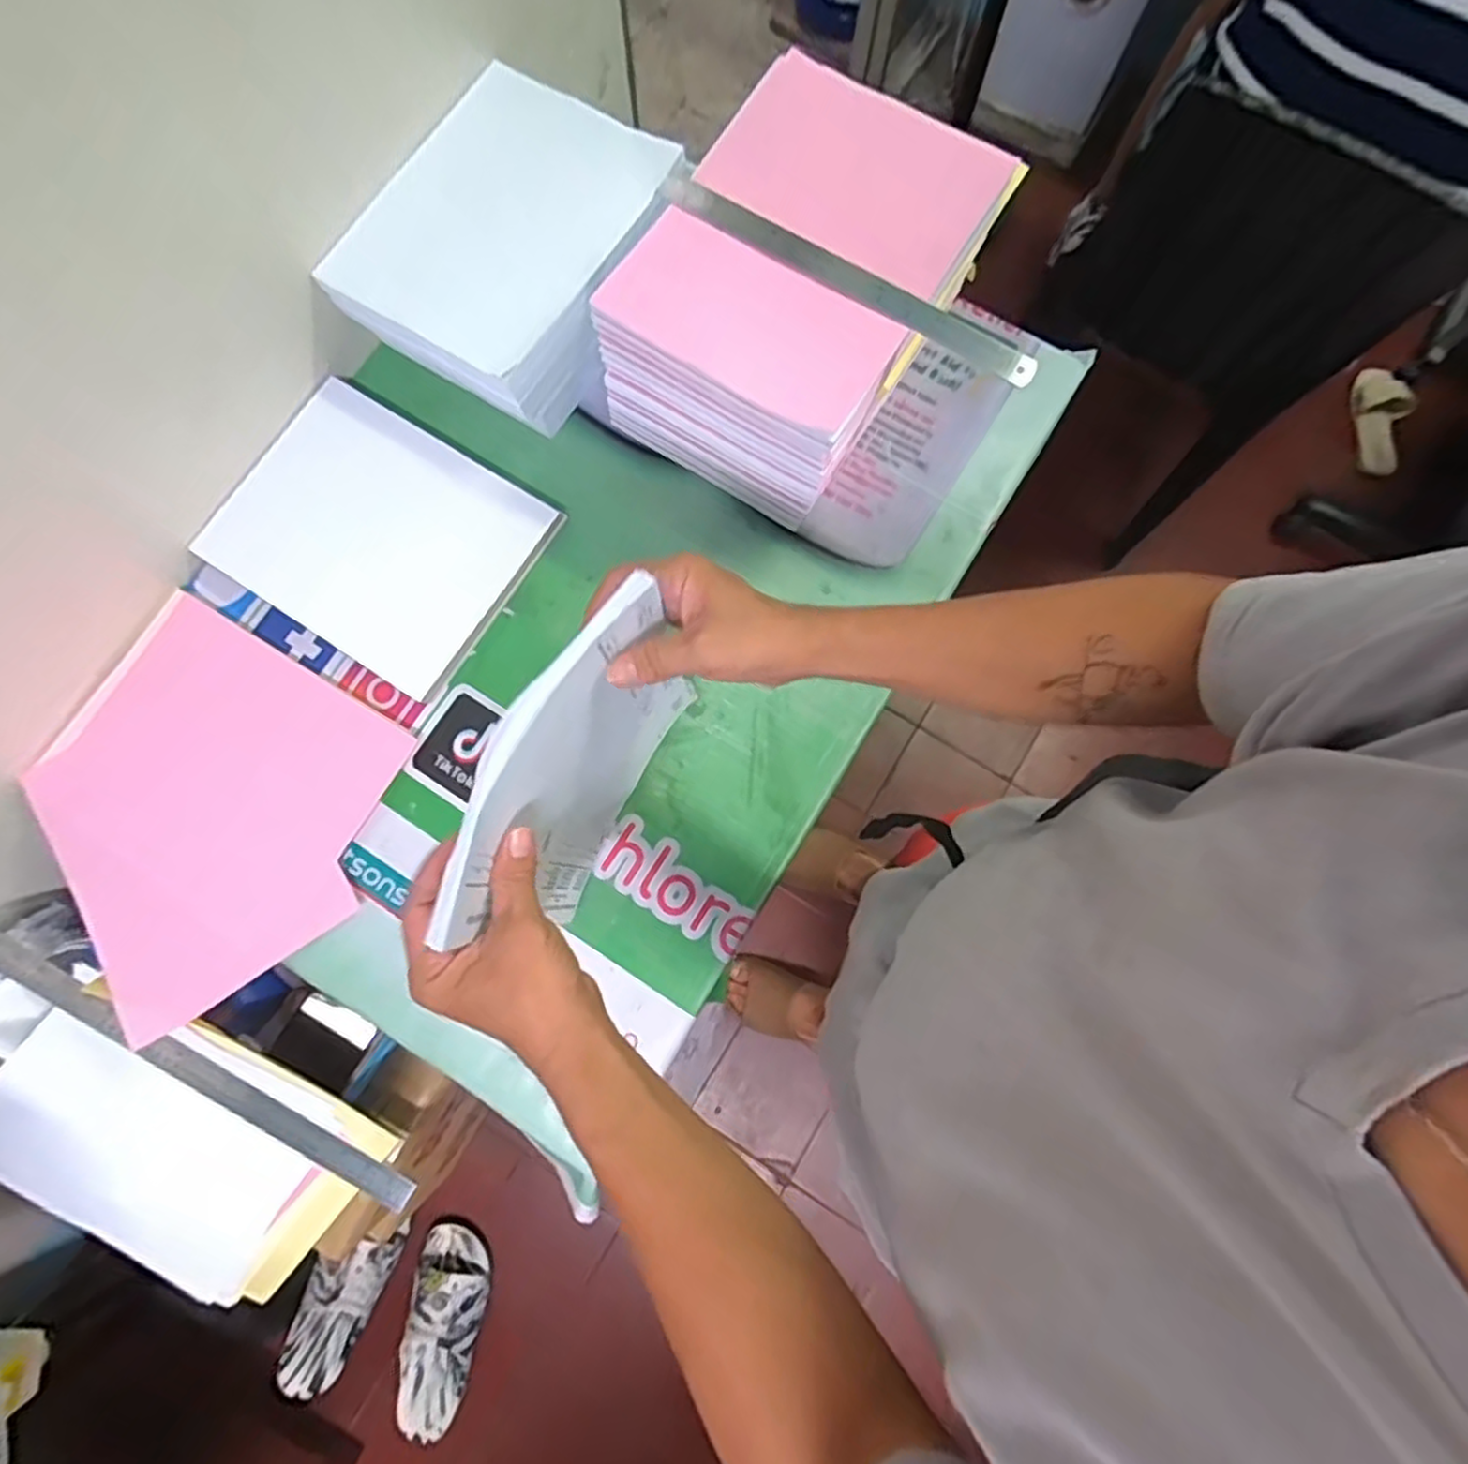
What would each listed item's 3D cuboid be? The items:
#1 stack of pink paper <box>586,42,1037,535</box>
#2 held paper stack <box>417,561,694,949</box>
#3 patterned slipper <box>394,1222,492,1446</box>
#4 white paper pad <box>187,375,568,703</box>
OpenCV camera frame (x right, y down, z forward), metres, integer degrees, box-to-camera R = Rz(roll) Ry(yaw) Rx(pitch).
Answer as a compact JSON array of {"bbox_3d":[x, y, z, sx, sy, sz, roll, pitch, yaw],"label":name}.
[{"bbox_3d":[0.072,-0.390,0.646,0.226,0.171,0.346,33,79,6],"label":"stack of pink paper"},{"bbox_3d":[-0.105,0.032,0.496,0.035,0.285,0.200,27,79,5],"label":"held paper stack"},{"bbox_3d":[-0.464,0.957,1.146,0.116,0.064,0.290,5,78,0],"label":"patterned slipper"},{"bbox_3d":[-0.338,-0.189,0.681,0.278,0.019,0.213,33,83,7],"label":"white paper pad"}]

